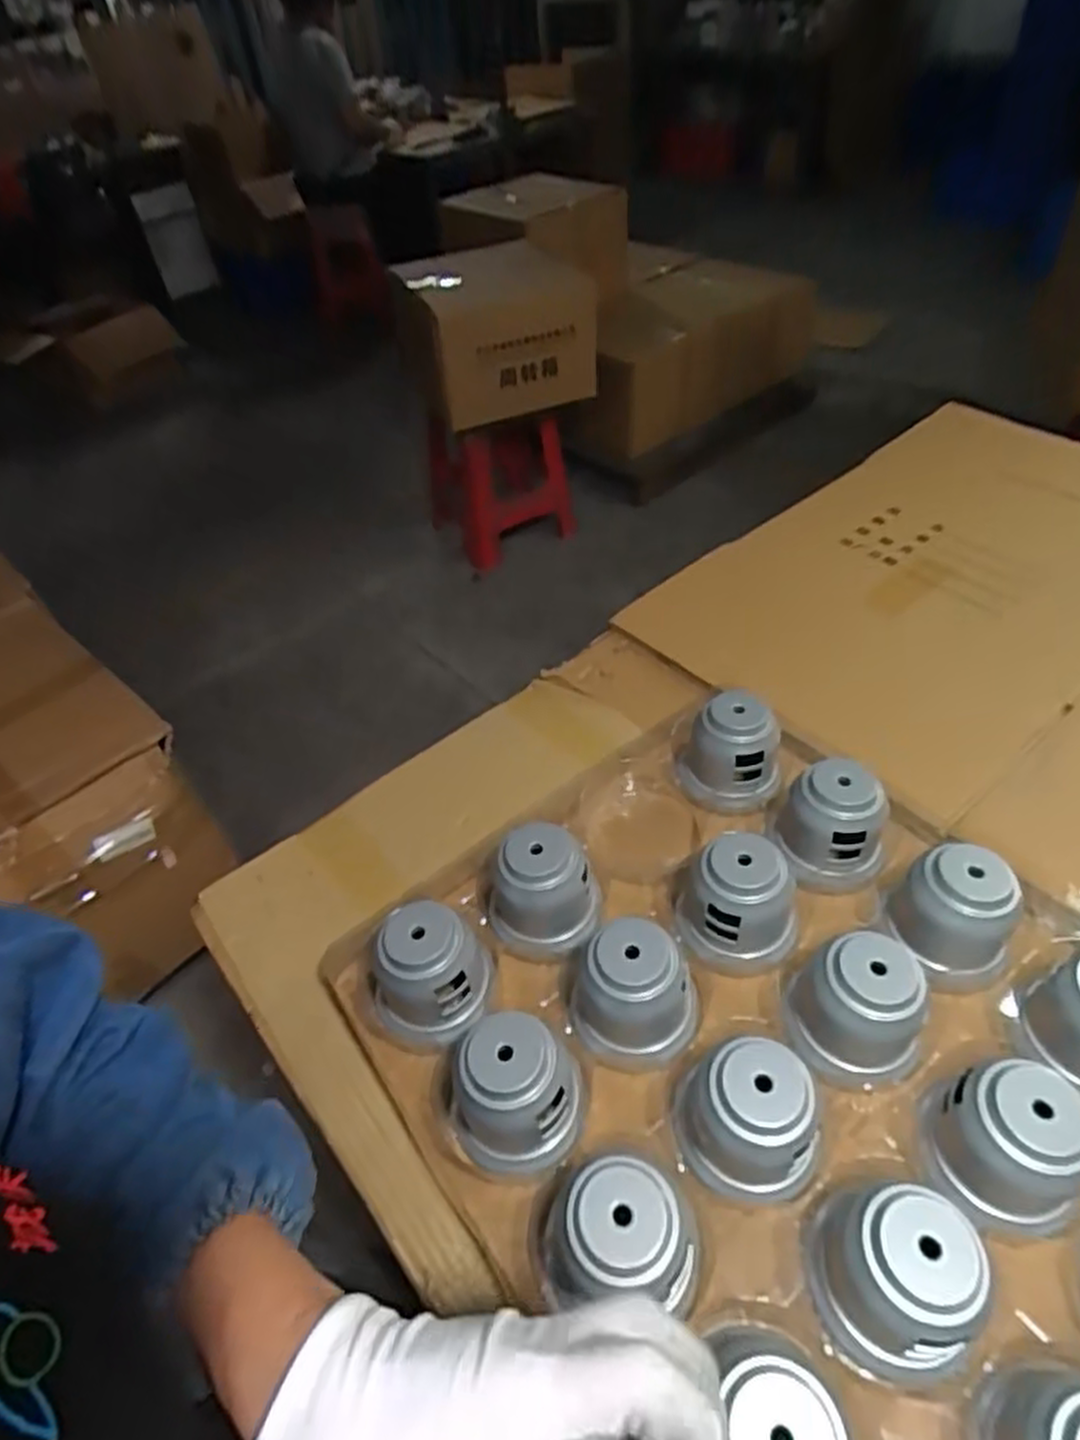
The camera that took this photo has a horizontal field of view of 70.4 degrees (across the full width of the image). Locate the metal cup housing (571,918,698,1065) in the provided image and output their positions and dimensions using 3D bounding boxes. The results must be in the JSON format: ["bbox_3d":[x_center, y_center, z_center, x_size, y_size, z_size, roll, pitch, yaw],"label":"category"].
[{"bbox_3d":[0.065,0.190,0.528,0.075,0.084,0.070,-3,46,4],"label":"metal cup housing"}]

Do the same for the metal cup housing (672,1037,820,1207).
[{"bbox_3d":[0.127,0.239,0.469,0.082,0.076,0.080,0,46,7],"label":"metal cup housing"}]

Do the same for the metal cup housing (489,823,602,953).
[{"bbox_3d":[0.002,0.131,0.592,0.087,0.081,0.075,-9,45,-2],"label":"metal cup housing"}]

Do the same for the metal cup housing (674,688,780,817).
[{"bbox_3d":[0.166,0.032,0.673,0.088,0.091,0.071,7,47,14],"label":"metal cup housing"}]

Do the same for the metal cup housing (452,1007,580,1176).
[{"bbox_3d":[-0.017,0.238,0.491,0.079,0.078,0.073,-3,46,4],"label":"metal cup housing"}]

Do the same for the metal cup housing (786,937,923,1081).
[{"bbox_3d":[0.212,0.190,0.505,0.078,0.077,0.068,-4,46,3],"label":"metal cup housing"}]

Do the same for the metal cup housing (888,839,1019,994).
[{"bbox_3d":[0.294,0.133,0.542,0.073,0.073,0.078,-5,45,2],"label":"metal cup housing"}]

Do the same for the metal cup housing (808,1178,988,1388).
[{"bbox_3d":[0.189,0.291,0.407,0.076,0.075,0.082,12,49,18],"label":"metal cup housing"}]

